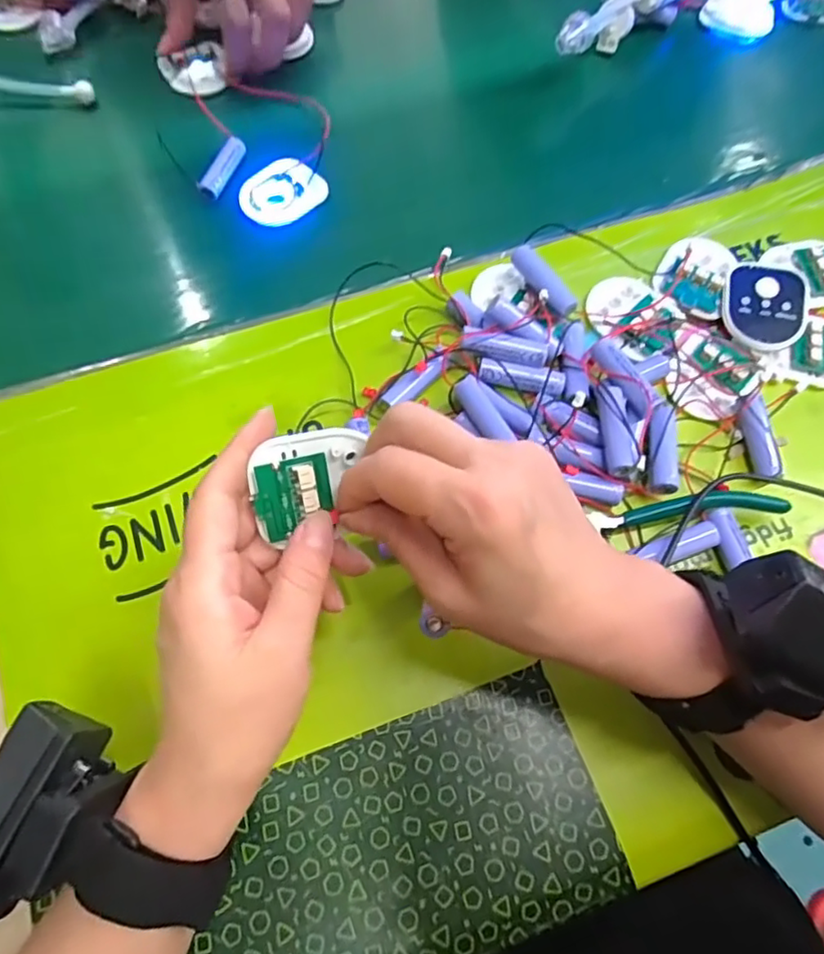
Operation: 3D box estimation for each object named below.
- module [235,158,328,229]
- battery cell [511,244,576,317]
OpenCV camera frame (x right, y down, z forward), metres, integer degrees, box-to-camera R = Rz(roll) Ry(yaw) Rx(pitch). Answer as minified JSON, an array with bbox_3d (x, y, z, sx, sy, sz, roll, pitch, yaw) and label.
[{"bbox_3d":[-0.092,-0.198,0.436,0.054,0.010,0.050,-41,73,-17],"label":"module"},{"bbox_3d":[0.077,-0.116,0.371,0.013,0.017,0.054,-28,70,-11],"label":"battery cell"}]

